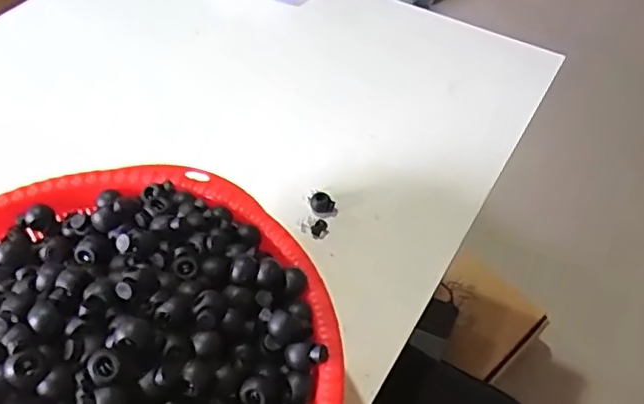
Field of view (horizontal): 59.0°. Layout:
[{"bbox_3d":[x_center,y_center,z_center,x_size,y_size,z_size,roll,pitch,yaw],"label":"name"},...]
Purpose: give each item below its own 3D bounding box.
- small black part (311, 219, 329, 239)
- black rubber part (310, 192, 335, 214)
[{"bbox_3d":[-0.001,0.019,0.417,0.011,0.009,0.014,33,56,23],"label":"small black part"},{"bbox_3d":[0.001,0.000,0.429,0.018,0.012,0.014,9,50,5],"label":"black rubber part"}]

